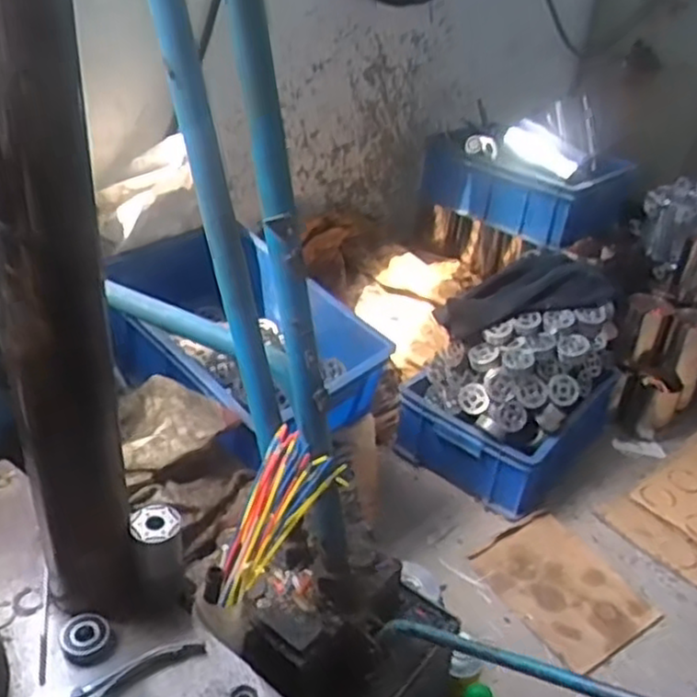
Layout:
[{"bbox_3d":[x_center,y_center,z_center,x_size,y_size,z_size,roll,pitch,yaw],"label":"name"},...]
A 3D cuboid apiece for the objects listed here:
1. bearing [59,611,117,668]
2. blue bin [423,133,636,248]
[{"bbox_3d":[-0.194,0.214,0.547,0.036,0.011,0.041,-12,36,-26],"label":"bearing"},{"bbox_3d":[0.404,-0.383,1.698,0.444,0.154,0.246,28,39,33],"label":"blue bin"}]

